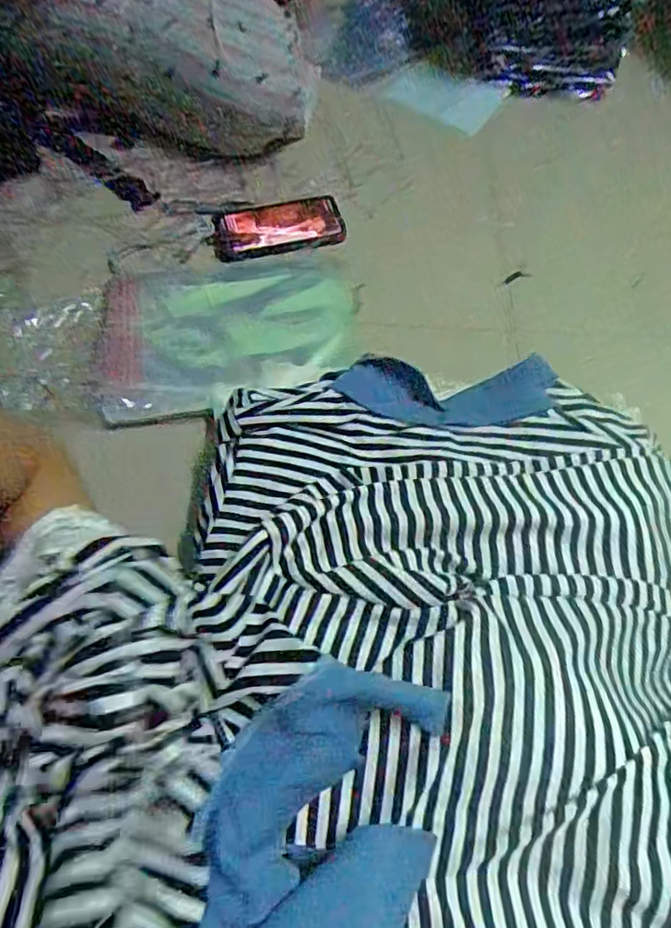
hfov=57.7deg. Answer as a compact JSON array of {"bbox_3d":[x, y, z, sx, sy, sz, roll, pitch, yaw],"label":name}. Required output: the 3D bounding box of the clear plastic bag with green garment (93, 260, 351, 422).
[{"bbox_3d":[-0.124,-0.150,0.704,0.281,0.028,0.215,-5,63,-4],"label":"clear plastic bag with green garment"}]

